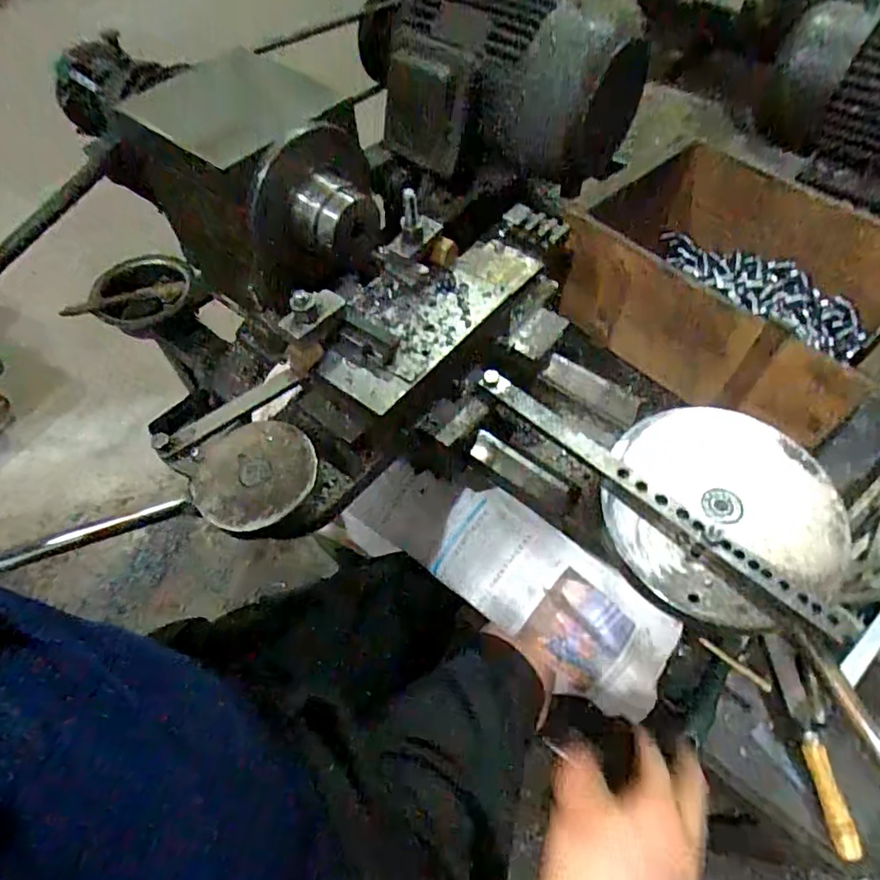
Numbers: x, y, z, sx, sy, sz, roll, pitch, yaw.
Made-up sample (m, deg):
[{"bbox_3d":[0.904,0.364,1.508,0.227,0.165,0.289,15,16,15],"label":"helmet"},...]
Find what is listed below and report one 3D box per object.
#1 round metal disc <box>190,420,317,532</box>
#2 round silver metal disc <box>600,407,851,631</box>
[{"bbox_3d":[-0.151,0.027,0.462,0.097,0.009,0.094,-1,57,1],"label":"round metal disc"},{"bbox_3d":[0.227,0.052,0.459,0.180,0.023,0.182,-1,57,1],"label":"round silver metal disc"}]

